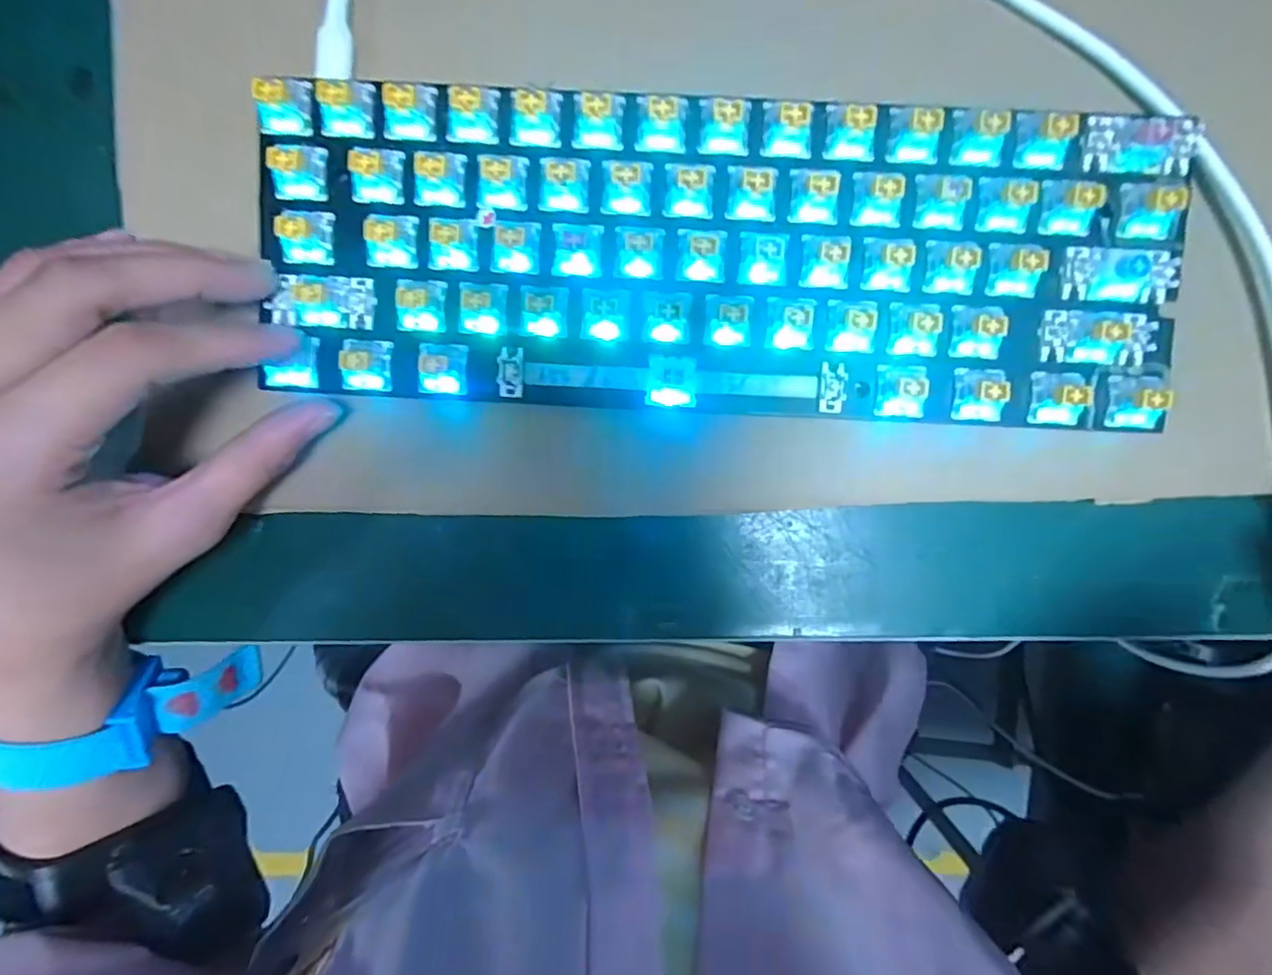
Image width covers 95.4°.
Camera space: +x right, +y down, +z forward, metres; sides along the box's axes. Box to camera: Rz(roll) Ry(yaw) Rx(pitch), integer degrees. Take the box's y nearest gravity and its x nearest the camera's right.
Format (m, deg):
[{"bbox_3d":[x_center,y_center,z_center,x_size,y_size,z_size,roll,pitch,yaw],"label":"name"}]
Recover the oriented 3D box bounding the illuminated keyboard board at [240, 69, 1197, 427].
[{"bbox_3d":[0.026,-0.070,0.176,0.270,0.014,0.092,3,94,0],"label":"illuminated keyboard board"}]

